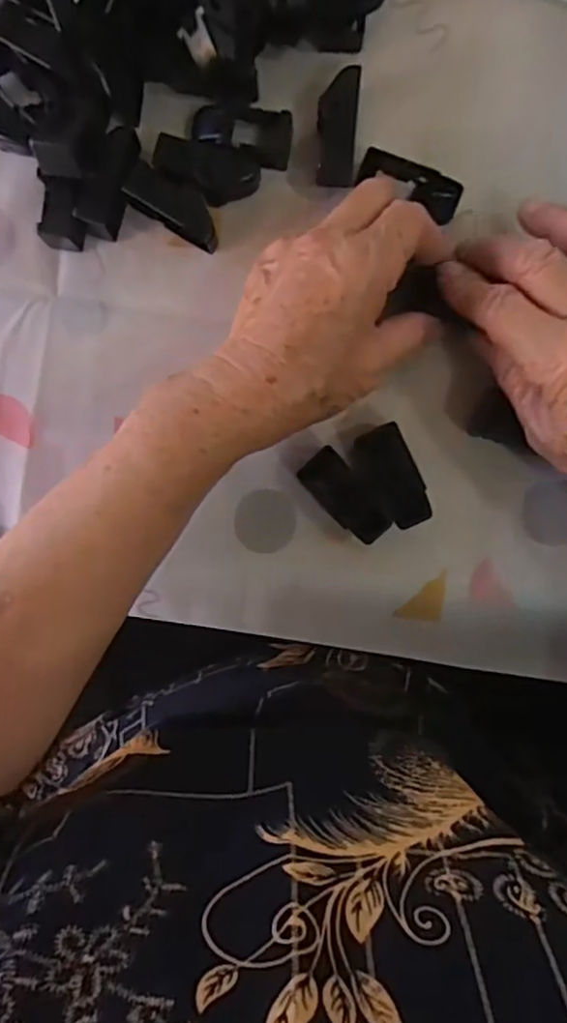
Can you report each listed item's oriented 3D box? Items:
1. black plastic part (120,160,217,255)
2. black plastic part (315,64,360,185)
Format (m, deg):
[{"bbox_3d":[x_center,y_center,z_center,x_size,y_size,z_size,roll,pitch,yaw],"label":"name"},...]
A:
[{"bbox_3d":[-0.053,-0.148,0.319,0.050,0.011,0.021,32,95,-16],"label":"black plastic part"},{"bbox_3d":[0.027,-0.186,0.321,0.020,0.019,0.050,2,91,4],"label":"black plastic part"}]

